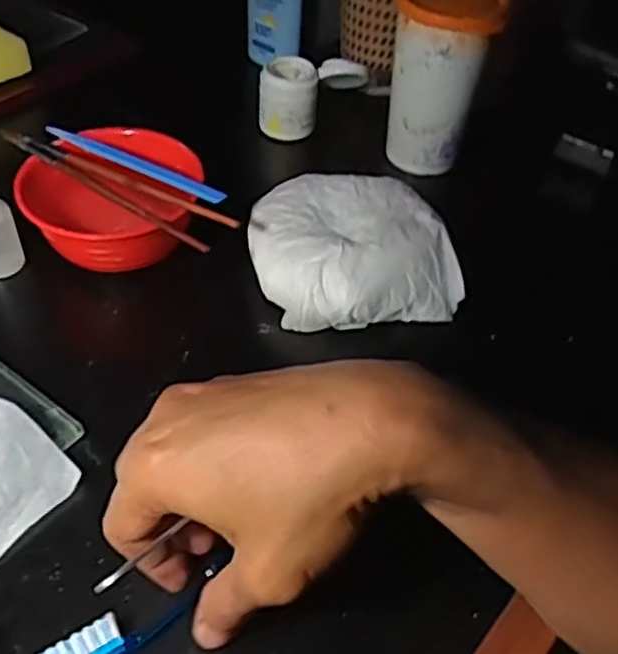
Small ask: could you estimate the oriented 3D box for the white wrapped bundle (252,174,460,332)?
[{"bbox_3d":[0.024,-0.054,0.457,0.115,0.038,0.119,-11,50,-16],"label":"white wrapped bundle"}]

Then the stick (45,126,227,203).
[{"bbox_3d":[-0.110,-0.103,0.450,0.135,0.004,0.009,26,50,17],"label":"stick"}]

